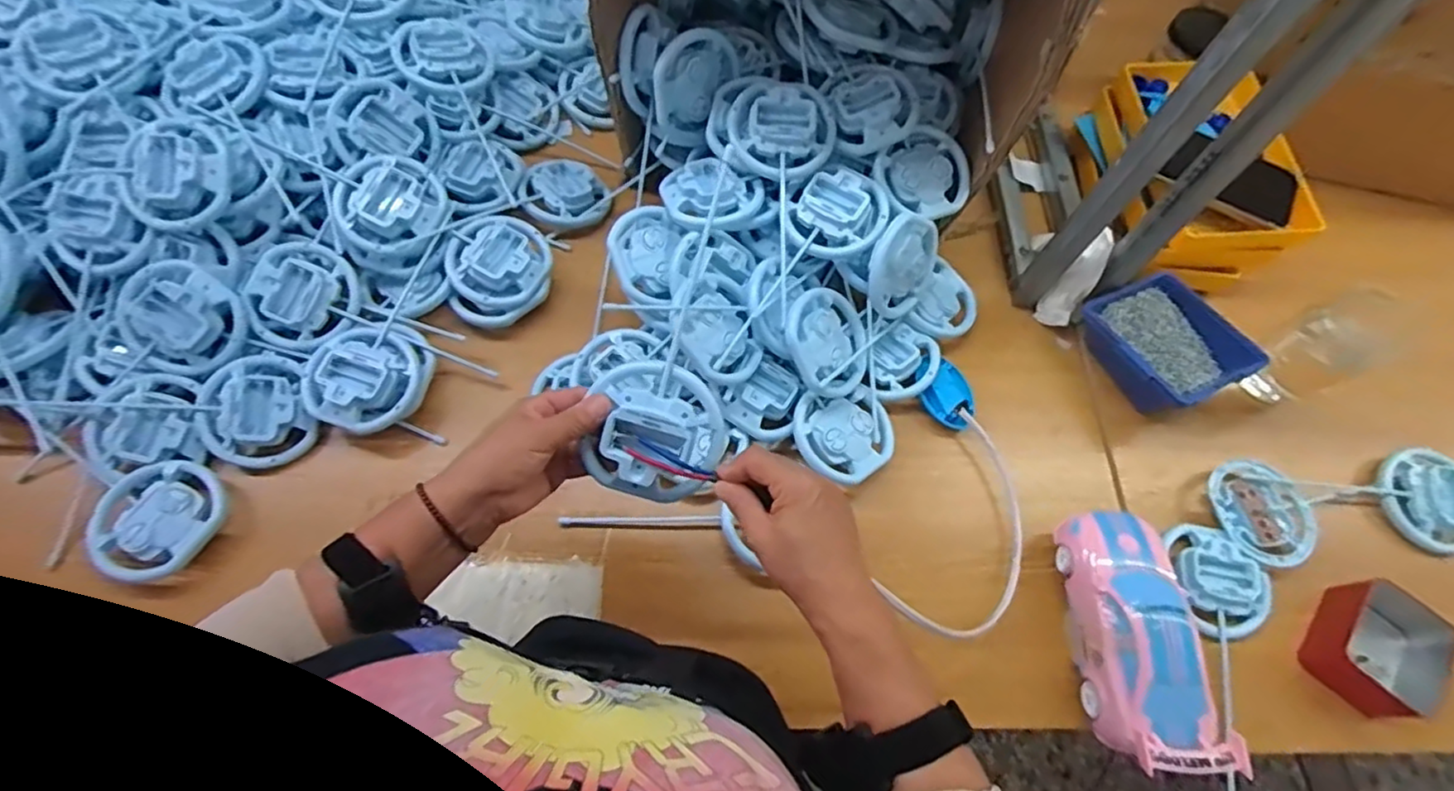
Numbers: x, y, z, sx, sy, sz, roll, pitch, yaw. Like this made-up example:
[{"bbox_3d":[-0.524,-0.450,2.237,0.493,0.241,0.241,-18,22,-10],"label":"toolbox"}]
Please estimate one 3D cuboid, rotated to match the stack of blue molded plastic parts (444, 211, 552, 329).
[{"bbox_3d":[-0.244,-0.139,0.710,0.104,0.048,0.119,-3,66,-5],"label":"stack of blue molded plastic parts"}]

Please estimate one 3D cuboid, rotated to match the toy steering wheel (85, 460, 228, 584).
[{"bbox_3d":[-0.519,0.110,0.600,0.105,0.019,0.104,1,65,-3],"label":"toy steering wheel"}]

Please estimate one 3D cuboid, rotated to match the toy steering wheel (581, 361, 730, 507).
[{"bbox_3d":[-0.052,0.028,0.471,0.096,0.028,0.099,14,101,1],"label":"toy steering wheel"}]

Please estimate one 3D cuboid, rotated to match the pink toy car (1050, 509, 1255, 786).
[{"bbox_3d":[0.342,0.196,0.544,0.091,0.061,0.203,3,65,-2],"label":"pink toy car"}]

